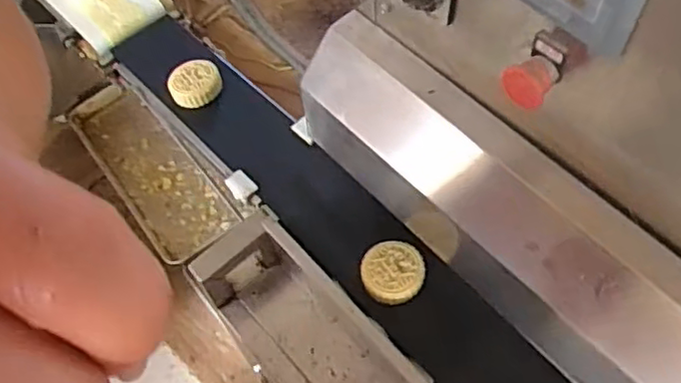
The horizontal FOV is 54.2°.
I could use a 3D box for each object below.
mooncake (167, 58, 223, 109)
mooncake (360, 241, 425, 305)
[{"bbox_3d":[-0.204,-0.152,0.933,0.072,0.031,0.061,-18,61,-6],"label":"mooncake"},{"bbox_3d":[0.061,0.093,0.768,0.070,0.029,0.067,8,62,8],"label":"mooncake"}]

